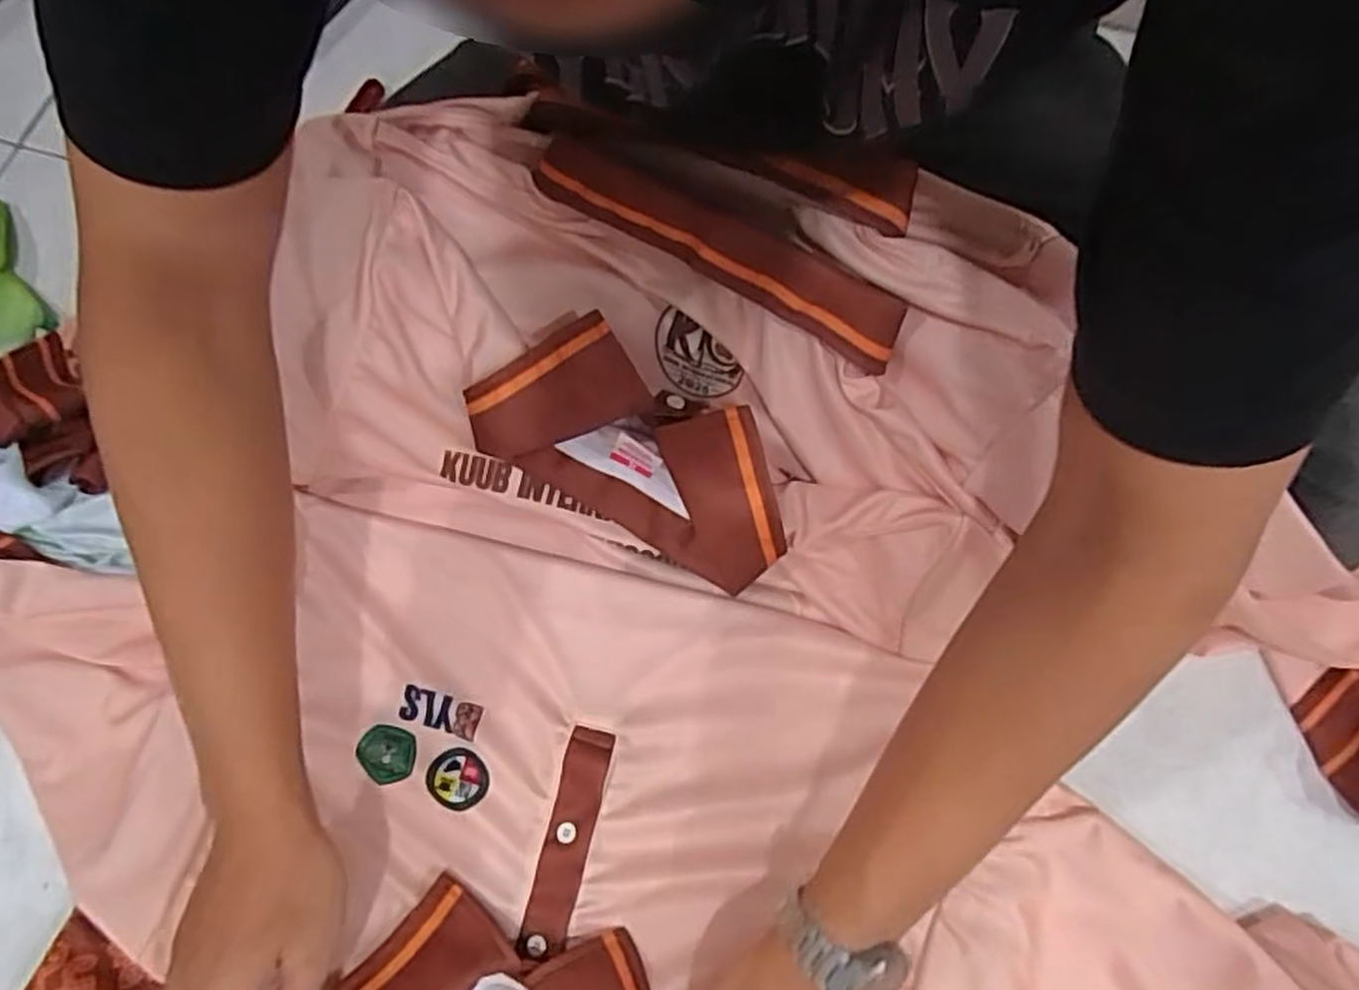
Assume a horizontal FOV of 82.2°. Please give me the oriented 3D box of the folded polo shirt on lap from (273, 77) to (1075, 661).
[{"bbox_3d":[-0.019,-0.080,0.463,0.433,0.078,0.284,13,108,7],"label":"folded polo shirt on lap"}]

